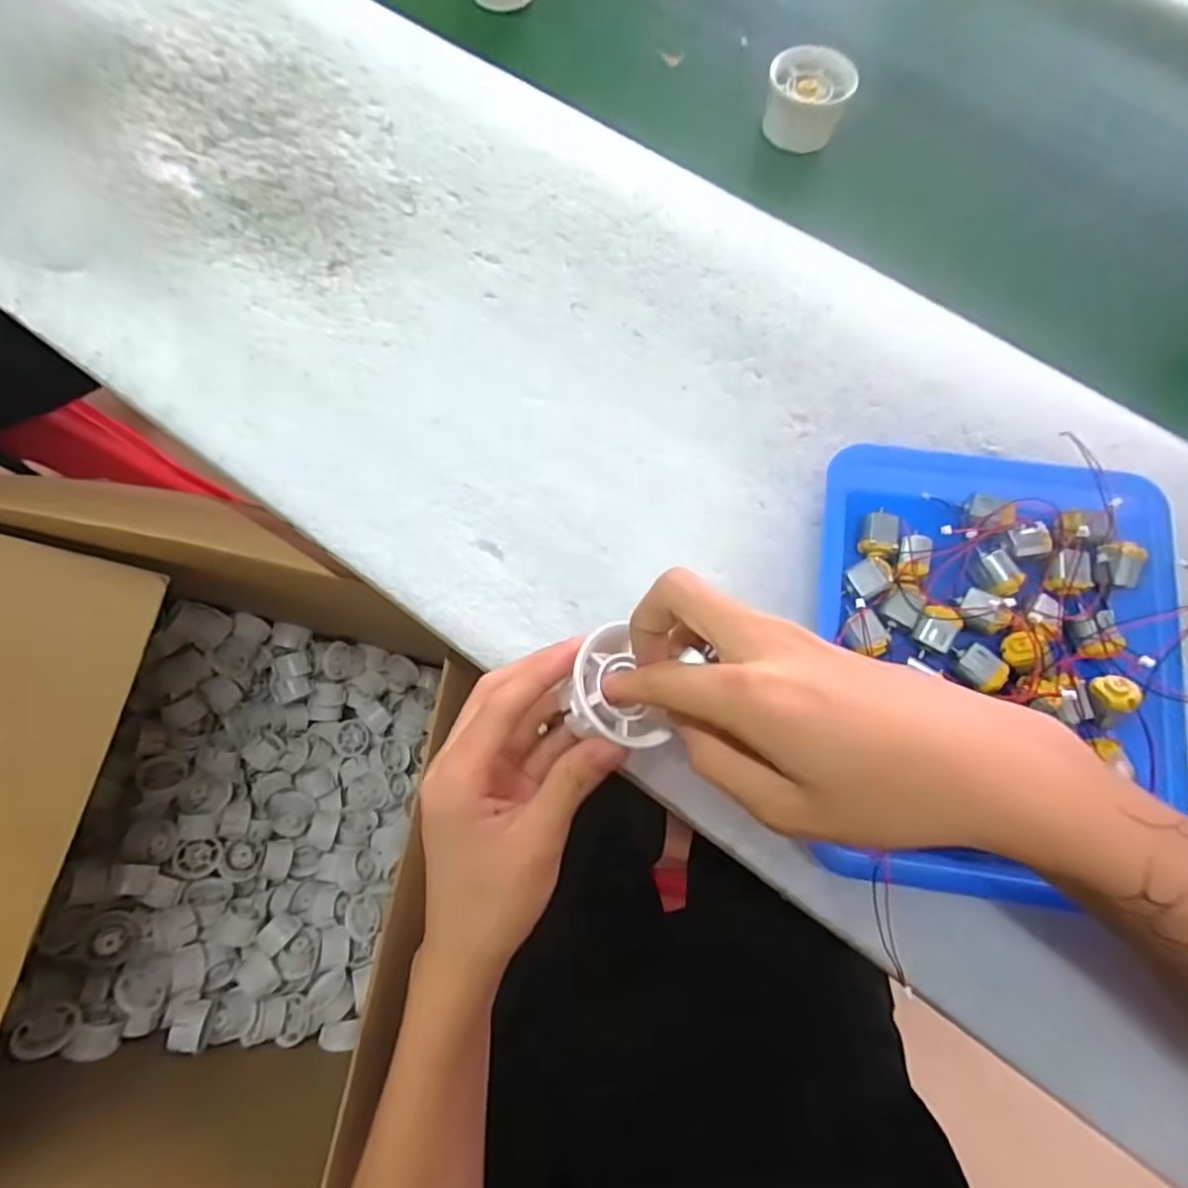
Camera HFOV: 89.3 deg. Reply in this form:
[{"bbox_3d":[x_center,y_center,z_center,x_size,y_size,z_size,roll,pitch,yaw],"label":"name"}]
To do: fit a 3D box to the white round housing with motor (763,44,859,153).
[{"bbox_3d":[0.146,-0.340,0.418,0.058,0.043,0.053,24,76,7],"label":"white round housing with motor"}]

